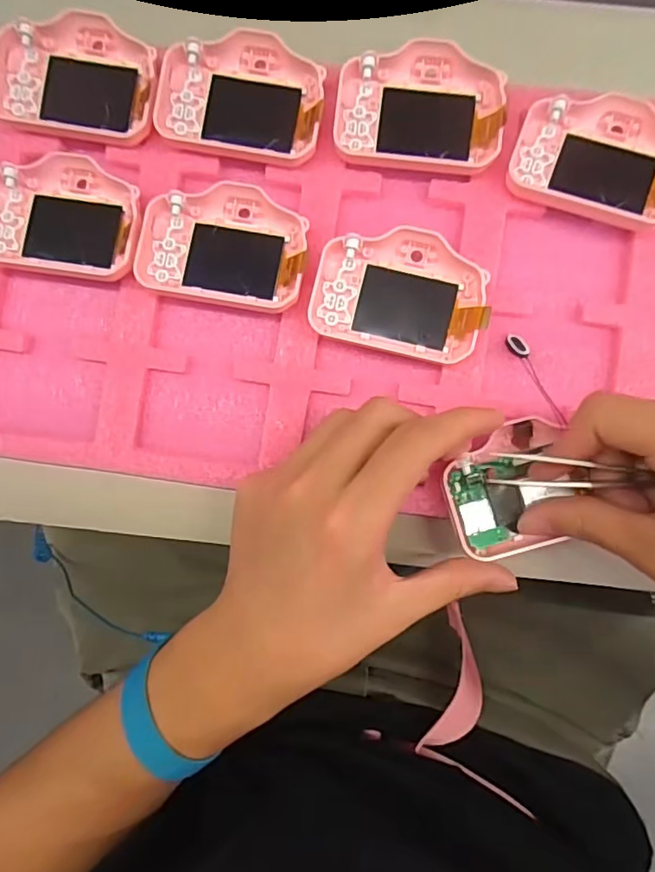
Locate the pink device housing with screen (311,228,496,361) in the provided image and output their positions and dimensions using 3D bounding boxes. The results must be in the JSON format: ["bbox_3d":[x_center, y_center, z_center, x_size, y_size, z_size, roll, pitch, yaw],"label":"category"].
[{"bbox_3d":[0.037,-0.073,0.283,0.084,0.019,0.058,14,90,2],"label":"pink device housing with screen"}]

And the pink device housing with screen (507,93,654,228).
[{"bbox_3d":[0.138,-0.140,0.281,0.082,0.019,0.058,19,91,2],"label":"pink device housing with screen"}]

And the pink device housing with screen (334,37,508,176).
[{"bbox_3d":[0.047,-0.169,0.287,0.083,0.014,0.059,7,87,3],"label":"pink device housing with screen"}]

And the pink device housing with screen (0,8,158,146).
[{"bbox_3d":[-0.131,-0.188,0.294,0.084,0.012,0.058,12,90,2],"label":"pink device housing with screen"}]

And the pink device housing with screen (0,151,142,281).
[{"bbox_3d":[-0.137,-0.115,0.290,0.084,0.013,0.060,11,90,2],"label":"pink device housing with screen"}]

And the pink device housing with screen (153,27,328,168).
[{"bbox_3d":[-0.044,-0.177,0.290,0.083,0.013,0.060,11,90,2],"label":"pink device housing with screen"}]

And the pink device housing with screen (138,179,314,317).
[{"bbox_3d":[-0.053,-0.098,0.288,0.083,0.013,0.059,11,90,2],"label":"pink device housing with screen"}]

